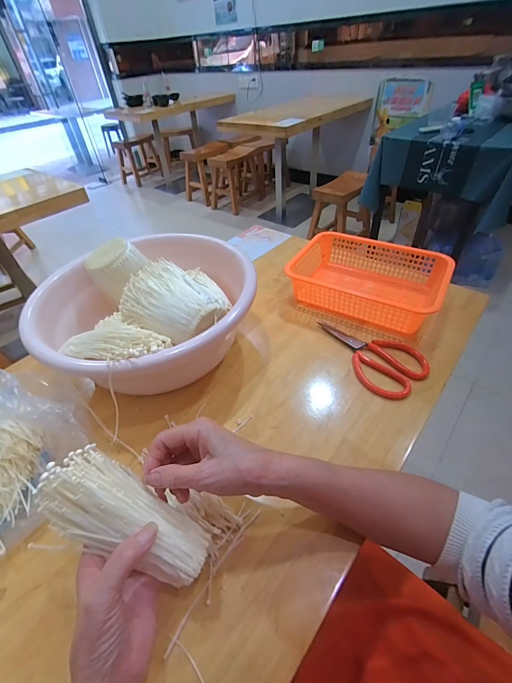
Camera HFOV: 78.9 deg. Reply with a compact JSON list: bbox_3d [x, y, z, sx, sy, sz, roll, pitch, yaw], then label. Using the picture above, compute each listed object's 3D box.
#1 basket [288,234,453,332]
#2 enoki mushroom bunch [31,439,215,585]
[{"bbox_3d":[0.220,-0.127,0.617,0.267,0.075,0.201,20,50,23],"label":"basket"},{"bbox_3d":[-0.112,0.152,0.272,0.150,0.037,0.062,32,48,-2],"label":"enoki mushroom bunch"}]

